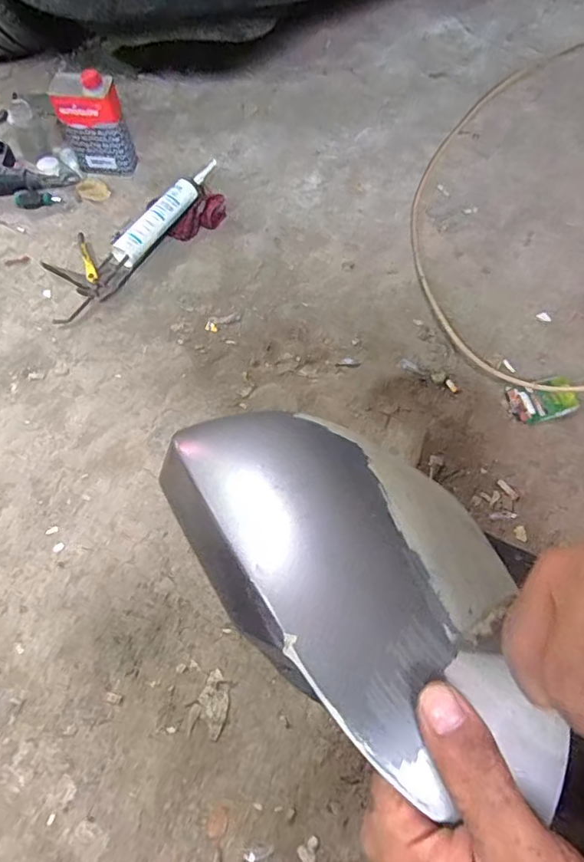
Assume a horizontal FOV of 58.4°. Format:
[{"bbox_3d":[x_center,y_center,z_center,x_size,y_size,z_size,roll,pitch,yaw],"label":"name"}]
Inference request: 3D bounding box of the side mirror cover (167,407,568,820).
[{"bbox_3d":[0.016,0.067,0.301,0.231,0.085,0.138,31,59,33],"label":"side mirror cover"}]

